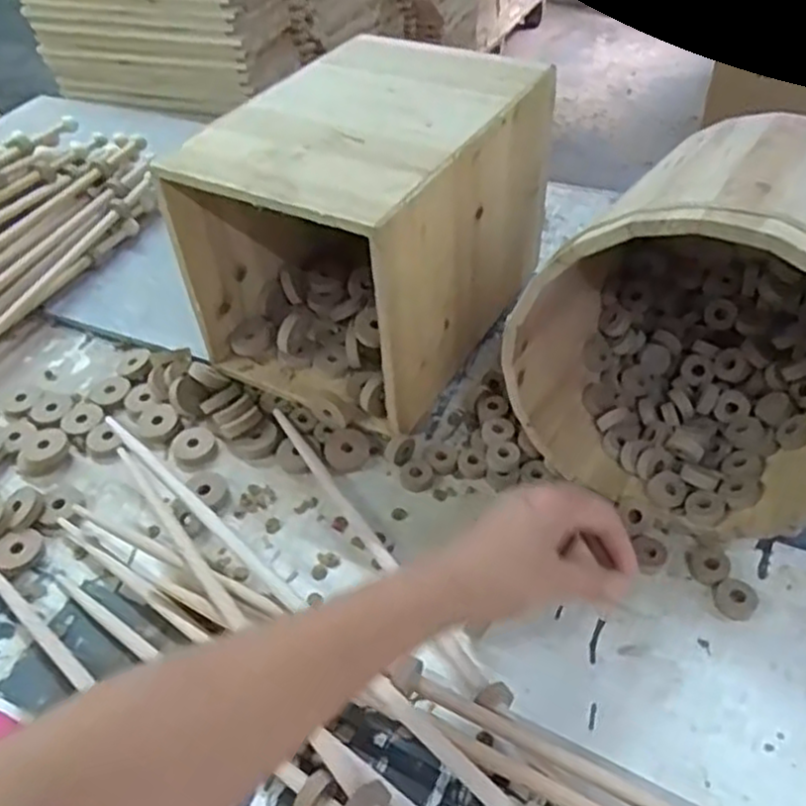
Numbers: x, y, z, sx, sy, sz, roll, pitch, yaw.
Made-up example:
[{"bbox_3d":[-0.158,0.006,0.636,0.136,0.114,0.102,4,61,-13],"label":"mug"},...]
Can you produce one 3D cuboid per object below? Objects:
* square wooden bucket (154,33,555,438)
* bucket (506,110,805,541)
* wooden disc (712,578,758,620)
[{"bbox_3d":[-0.022,-0.155,0.634,0.200,0.201,0.279,22,52,25],"label":"square wooden bucket"},{"bbox_3d":[0.213,-0.071,0.506,0.223,0.209,0.231,16,50,21],"label":"bucket"},{"bbox_3d":[0.218,0.128,0.480,0.025,0.009,0.025,-3,46,3],"label":"wooden disc"}]

